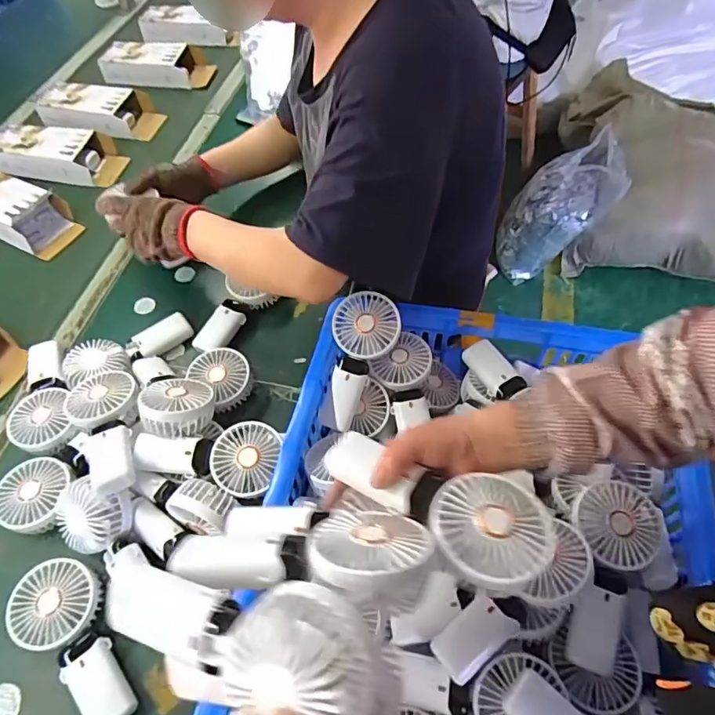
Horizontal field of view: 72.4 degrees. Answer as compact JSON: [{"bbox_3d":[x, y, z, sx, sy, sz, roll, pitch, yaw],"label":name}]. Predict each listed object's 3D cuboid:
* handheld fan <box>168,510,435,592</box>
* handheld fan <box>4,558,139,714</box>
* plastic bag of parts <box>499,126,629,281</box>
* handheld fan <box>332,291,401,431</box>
[{"bbox_3d":[-0.039,0.152,0.361,0.182,0.044,0.086,-6,17,6],"label":"handheld fan"},{"bbox_3d":[-0.293,0.294,0.519,0.176,0.053,0.101,31,63,21],"label":"handheld fan"},{"bbox_3d":[0.651,-0.476,1.597,0.218,0.518,0.245,4,44,-45],"label":"plastic bag of parts"},{"bbox_3d":[0.002,0.004,0.645,0.084,0.034,0.177,13,88,12],"label":"handheld fan"}]

